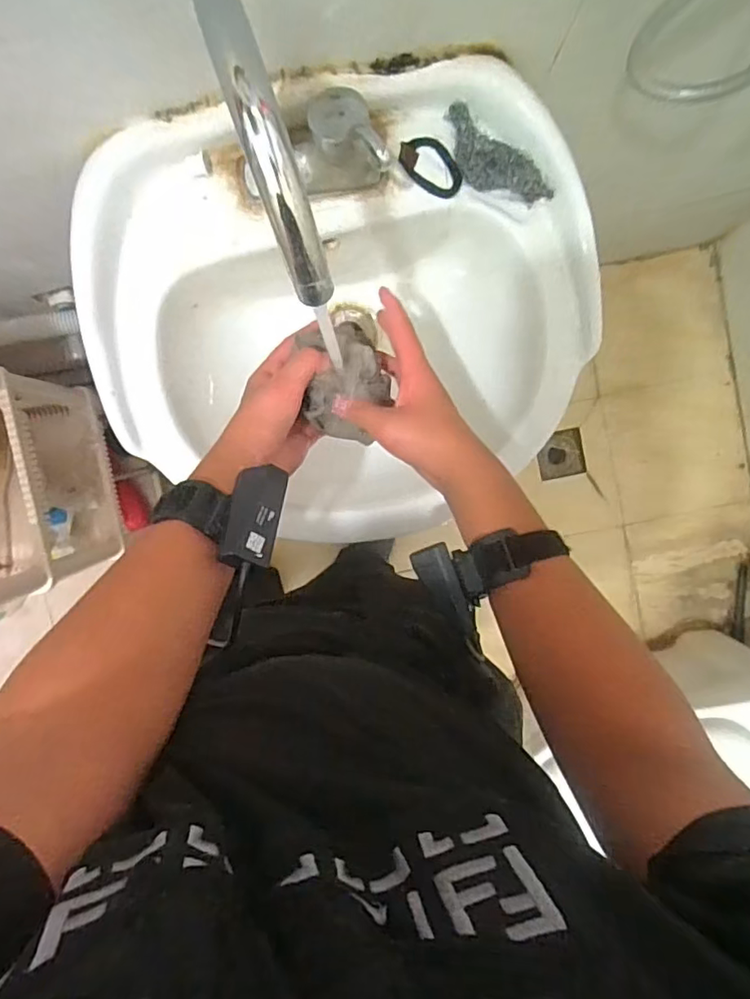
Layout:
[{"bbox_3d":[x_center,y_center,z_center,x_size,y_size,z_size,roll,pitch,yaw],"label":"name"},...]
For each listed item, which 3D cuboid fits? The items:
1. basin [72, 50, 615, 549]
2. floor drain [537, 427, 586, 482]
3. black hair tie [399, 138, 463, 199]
[{"bbox_3d":[-0.026,-0.159,0.561,0.453,0.203,0.374,-14,94,0],"label":"basin"},{"bbox_3d":[0.418,-0.103,1.297,0.102,0.046,0.103,-9,94,-1],"label":"floor drain"},{"bbox_3d":[0.052,-0.304,0.523,0.040,0.010,0.063,-40,94,2],"label":"black hair tie"}]

